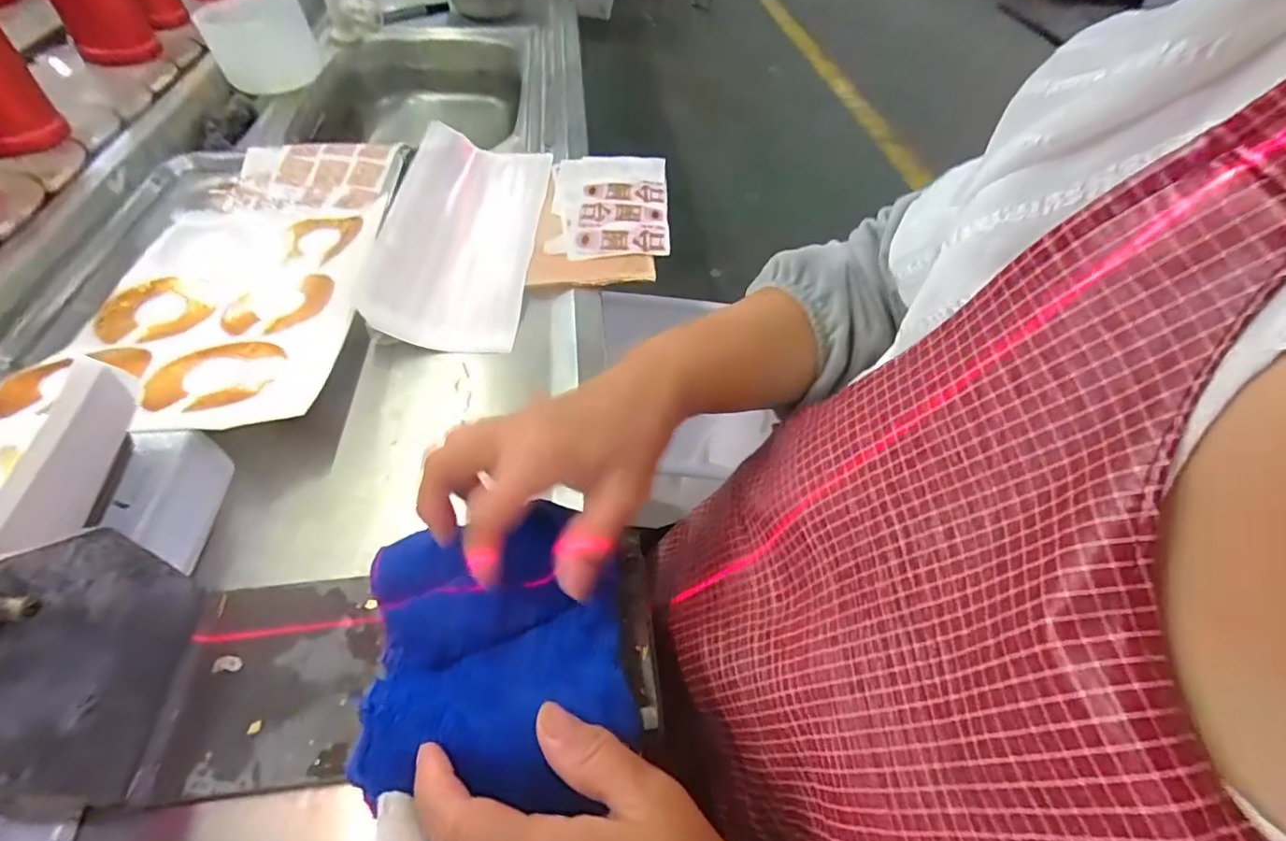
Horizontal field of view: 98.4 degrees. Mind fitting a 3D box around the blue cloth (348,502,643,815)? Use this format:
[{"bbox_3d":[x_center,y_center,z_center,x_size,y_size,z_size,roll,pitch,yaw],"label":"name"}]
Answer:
[{"bbox_3d":[-0.072,0.106,0.270,0.123,0.028,0.138,-4,52,-8],"label":"blue cloth"}]

